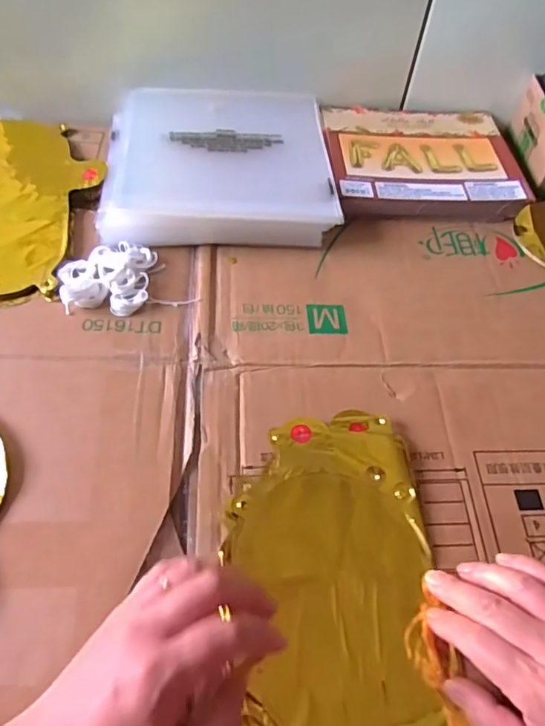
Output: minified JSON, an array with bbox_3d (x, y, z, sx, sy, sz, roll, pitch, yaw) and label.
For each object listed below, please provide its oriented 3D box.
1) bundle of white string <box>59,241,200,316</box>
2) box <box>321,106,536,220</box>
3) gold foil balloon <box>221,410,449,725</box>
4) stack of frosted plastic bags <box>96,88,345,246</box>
[{"bbox_3d":[-0.130,-0.075,0.475,0.098,0.016,0.074,-12,56,-13],"label":"bundle of white string"},{"bbox_3d":[0.160,-0.224,0.607,0.201,0.028,0.177,-2,54,-6],"label":"box"},{"bbox_3d":[0.039,0.137,0.353,0.130,0.015,0.225,-2,54,-6],"label":"gold foil balloon"},{"bbox_3d":[-0.054,-0.208,0.565,0.221,0.034,0.235,-2,54,-6],"label":"stack of frosted plastic bags"}]

